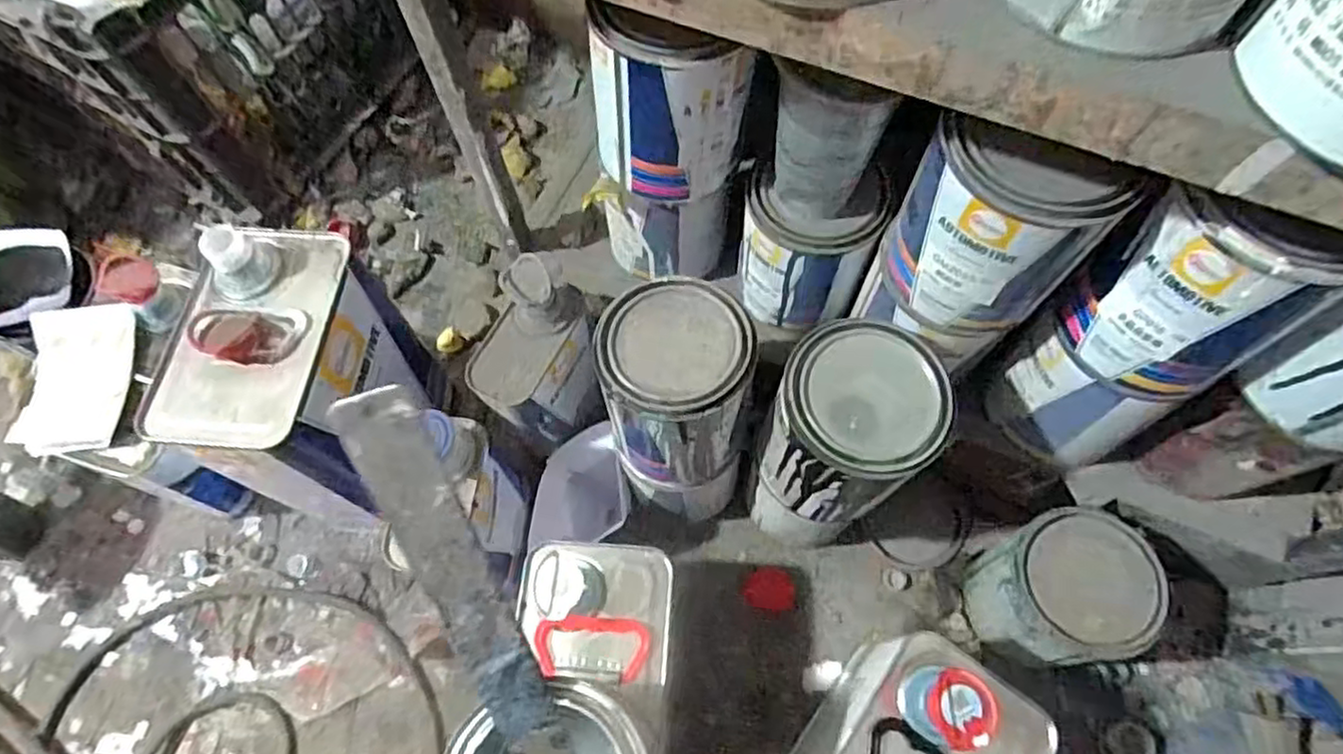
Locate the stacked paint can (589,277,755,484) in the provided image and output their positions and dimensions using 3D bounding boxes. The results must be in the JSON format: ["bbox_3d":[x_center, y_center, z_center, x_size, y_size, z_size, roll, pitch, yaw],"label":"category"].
[{"bbox_3d":[0.006,0.008,0.516,0.100,0.135,0.104,0,66,1],"label":"stacked paint can"}]

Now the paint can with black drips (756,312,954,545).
[{"bbox_3d":[0.120,0.041,0.483,0.105,0.129,0.108,0,66,1],"label":"paint can with black drips"}]

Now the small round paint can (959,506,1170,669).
[{"bbox_3d":[0.302,0.170,0.559,0.095,0.127,0.103,0,66,1],"label":"small round paint can"}]

